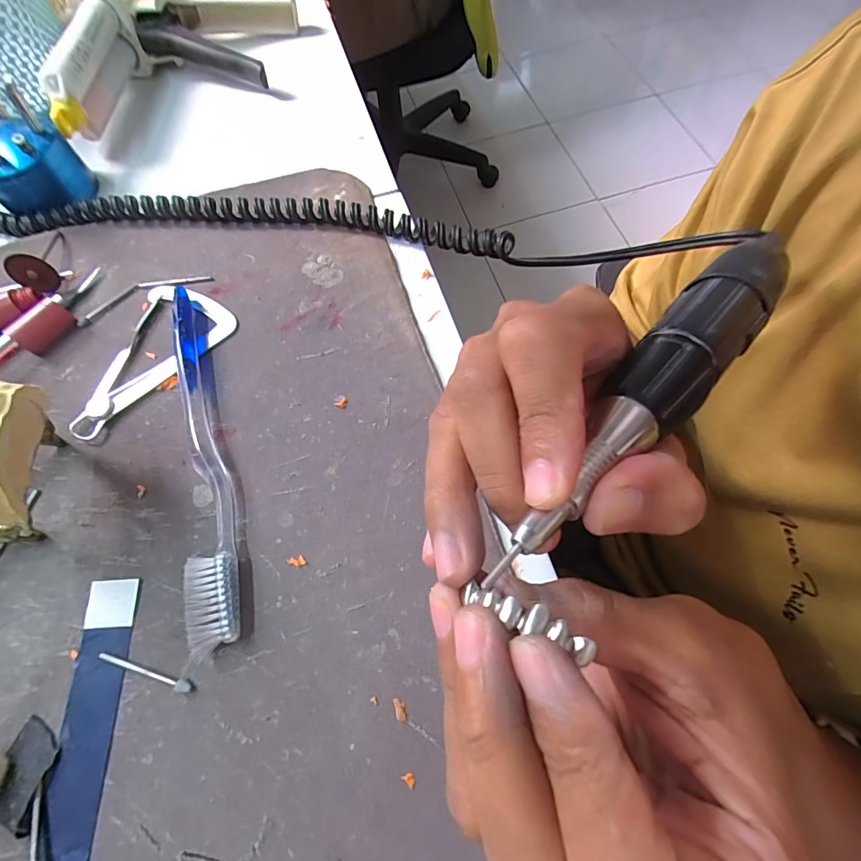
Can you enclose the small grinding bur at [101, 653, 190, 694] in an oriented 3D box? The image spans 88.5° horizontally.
[{"bbox_3d":[-0.115,0.098,0.178,0.042,0.004,0.004,12,67,8],"label":"small grinding bur"}]

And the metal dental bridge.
[{"bbox_3d":[0.021,0.042,0.101,0.031,0.005,0.006,17,66,33],"label":"metal dental bridge"}]

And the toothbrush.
[{"bbox_3d":[-0.110,0.006,0.214,0.019,0.013,0.186,-16,66,-4],"label":"toothbrush"}]

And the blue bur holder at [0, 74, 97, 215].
[{"bbox_3d":[-0.264,-0.178,0.277,0.057,0.064,0.048,-42,71,-15],"label":"blue bur holder"}]

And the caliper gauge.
[{"bbox_3d":[-0.145,-0.038,0.241,0.059,0.004,0.096,9,67,7],"label":"caliper gauge"}]

